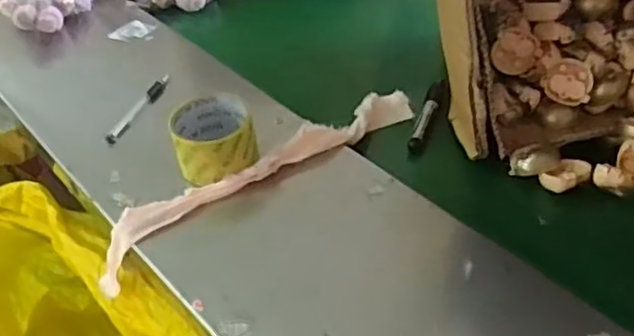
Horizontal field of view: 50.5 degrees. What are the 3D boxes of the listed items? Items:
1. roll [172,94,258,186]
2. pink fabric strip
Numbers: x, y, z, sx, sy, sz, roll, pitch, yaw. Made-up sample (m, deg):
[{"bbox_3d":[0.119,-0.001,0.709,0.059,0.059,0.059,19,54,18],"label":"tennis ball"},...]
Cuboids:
[{"bbox_3d":[-0.107,-0.031,0.703,0.081,0.053,0.085,-4,41,3],"label":"roll"},{"bbox_3d":[-0.051,0.011,0.722,0.391,0.083,0.054,-28,45,-23],"label":"pink fabric strip"}]

